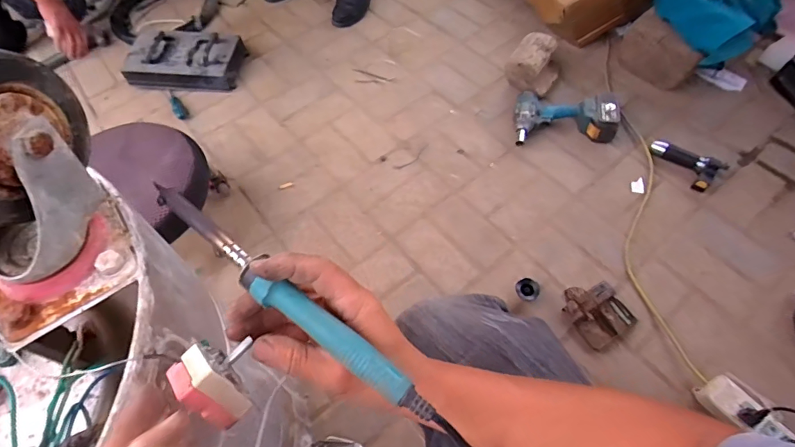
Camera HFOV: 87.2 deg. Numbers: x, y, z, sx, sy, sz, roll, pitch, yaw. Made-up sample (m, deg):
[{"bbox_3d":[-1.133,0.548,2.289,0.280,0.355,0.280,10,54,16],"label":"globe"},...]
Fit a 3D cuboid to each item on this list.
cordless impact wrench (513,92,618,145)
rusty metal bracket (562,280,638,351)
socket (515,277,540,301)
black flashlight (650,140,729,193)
[{"bbox_3d":[0.410,-0.267,1.022,0.237,0.097,0.142,4,59,7],"label":"cordless impact wrench"},{"bbox_3d":[0.398,0.164,0.812,0.113,0.072,0.118,-28,61,-12],"label":"rusty metal bracket"},{"bbox_3d":[0.267,0.135,0.852,0.049,0.020,0.046,-2,59,3],"label":"socket"},{"bbox_3d":[0.652,-0.148,0.944,0.043,0.067,0.152,-28,61,-12],"label":"black flashlight"}]

